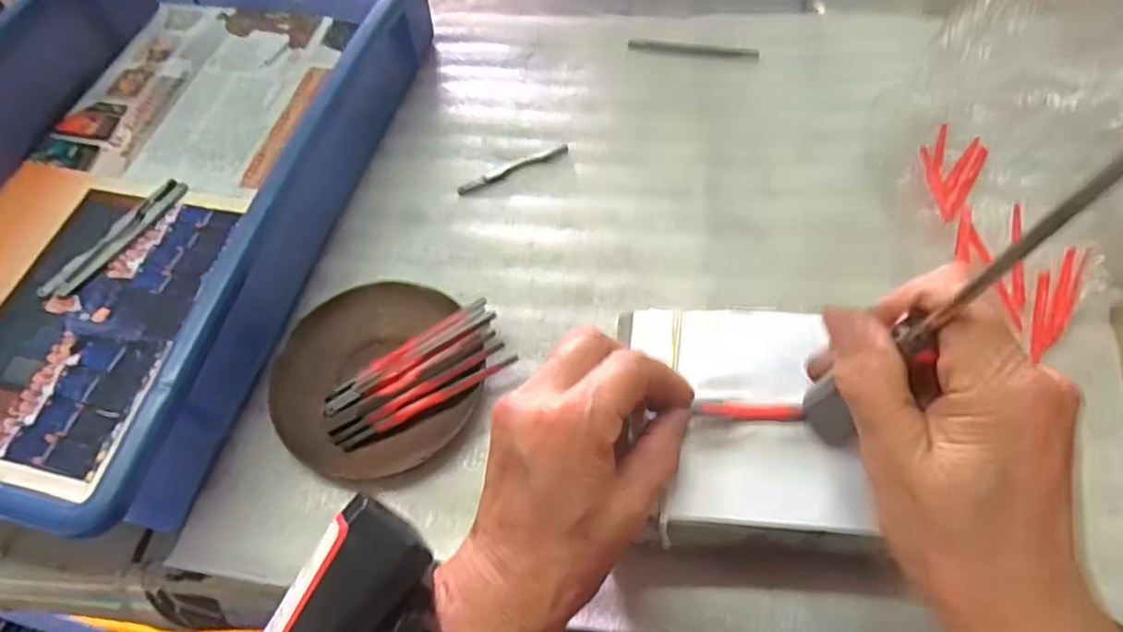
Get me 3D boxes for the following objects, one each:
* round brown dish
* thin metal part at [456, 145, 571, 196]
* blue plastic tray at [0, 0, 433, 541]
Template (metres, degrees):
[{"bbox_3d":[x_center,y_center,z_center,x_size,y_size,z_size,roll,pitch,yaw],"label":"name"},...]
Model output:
[{"bbox_3d":[-0.103,0.033,0.356,0.105,0.021,0.103,-2,59,3],"label":"round brown dish"},{"bbox_3d":[-0.033,-0.101,0.442,0.080,0.004,0.010,-23,61,-10],"label":"thin metal part"},{"bbox_3d":[-0.274,-0.098,0.413,0.279,0.072,0.422,10,61,9],"label":"blue plastic tray"}]

